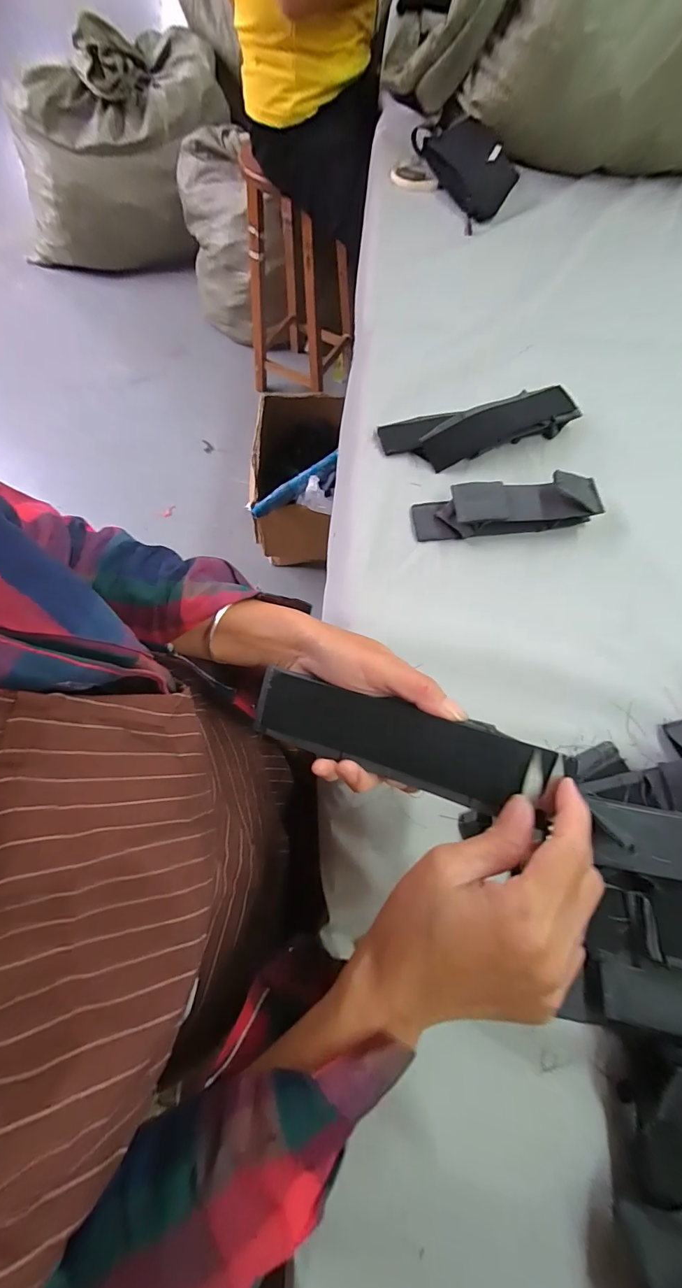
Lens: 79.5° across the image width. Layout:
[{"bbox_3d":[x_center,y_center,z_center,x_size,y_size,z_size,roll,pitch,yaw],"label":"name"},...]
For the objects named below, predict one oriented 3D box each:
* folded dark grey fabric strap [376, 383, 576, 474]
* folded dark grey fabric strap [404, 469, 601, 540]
[{"bbox_3d":[0.160,-0.245,0.468,0.222,0.035,0.069,-11,70,-7],"label":"folded dark grey fabric strap"},{"bbox_3d":[0.171,-0.142,0.425,0.182,0.038,0.045,-6,69,-4],"label":"folded dark grey fabric strap"}]

